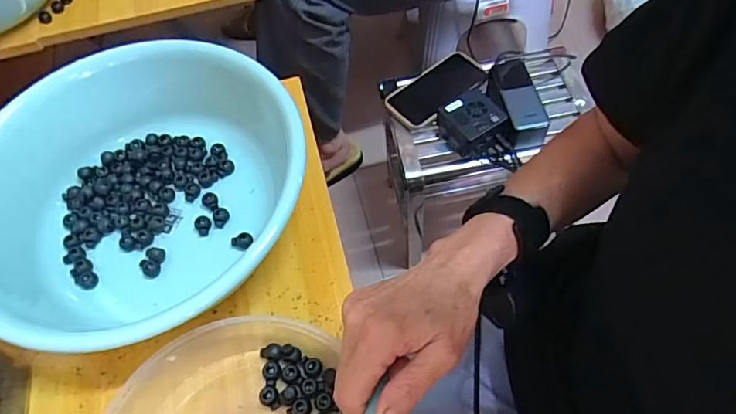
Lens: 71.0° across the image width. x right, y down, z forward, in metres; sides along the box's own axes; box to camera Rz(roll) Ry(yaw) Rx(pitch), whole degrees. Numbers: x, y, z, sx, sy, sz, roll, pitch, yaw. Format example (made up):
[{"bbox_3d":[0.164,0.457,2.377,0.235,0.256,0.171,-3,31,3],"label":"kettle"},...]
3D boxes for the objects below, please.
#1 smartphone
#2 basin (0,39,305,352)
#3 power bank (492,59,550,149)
[{"bbox_3d":[0.109,-0.190,0.821,0.165,0.013,0.082,-39,65,-18],"label":"smartphone"},{"bbox_3d":[-0.201,-0.009,0.474,0.271,0.098,0.293,-1,60,2],"label":"basin"},{"bbox_3d":[0.223,-0.156,0.768,0.049,0.045,0.132,-10,60,-3],"label":"power bank"}]

